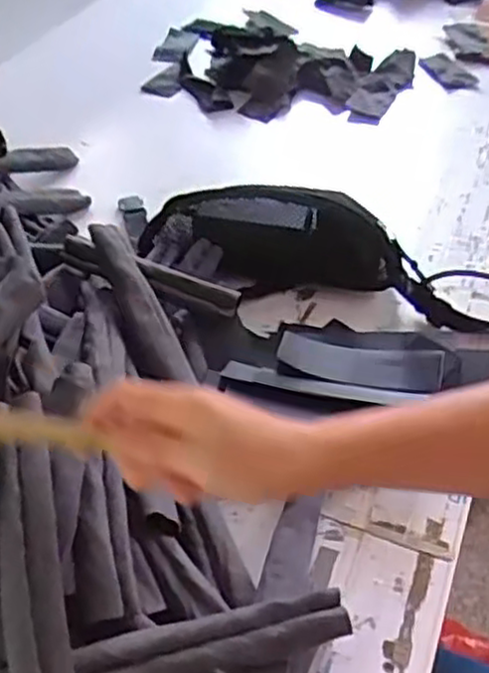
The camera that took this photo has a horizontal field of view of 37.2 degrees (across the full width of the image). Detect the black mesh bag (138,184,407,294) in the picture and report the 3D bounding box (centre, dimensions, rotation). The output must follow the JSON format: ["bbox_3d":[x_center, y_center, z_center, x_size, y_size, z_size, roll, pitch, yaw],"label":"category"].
[{"bbox_3d":[0.025,-0.108,0.798,0.291,0.085,0.108,11,45,11],"label":"black mesh bag"}]

